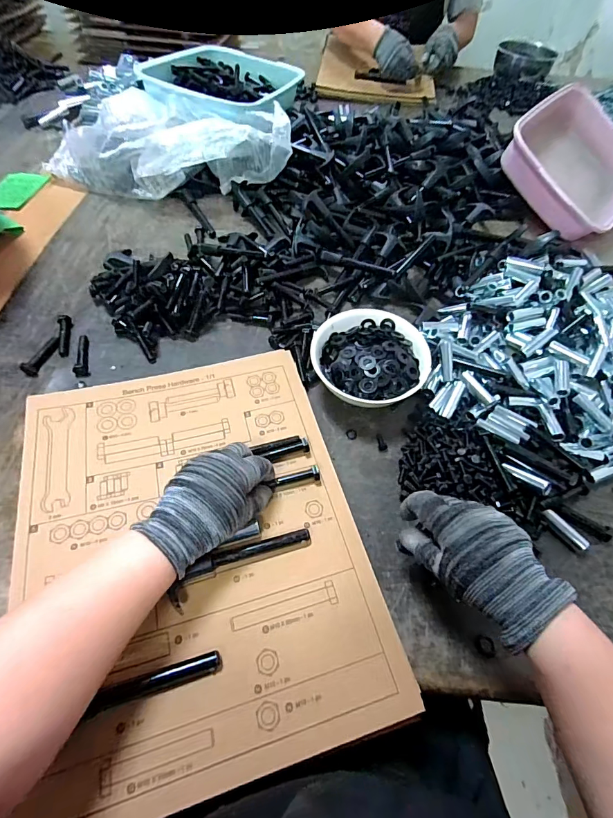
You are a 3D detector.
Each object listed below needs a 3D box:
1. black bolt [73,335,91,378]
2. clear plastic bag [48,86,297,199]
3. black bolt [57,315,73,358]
[{"bbox_3d":[-0.281,-0.068,0.499,0.017,0.010,0.064,-14,59,-12],"label":"black bolt"},{"bbox_3d":[-0.237,-0.443,0.691,0.414,0.116,0.158,5,57,0],"label":"clear plastic bag"},{"bbox_3d":[-0.312,-0.096,0.516,0.012,0.015,0.070,-9,58,-9],"label":"black bolt"}]

